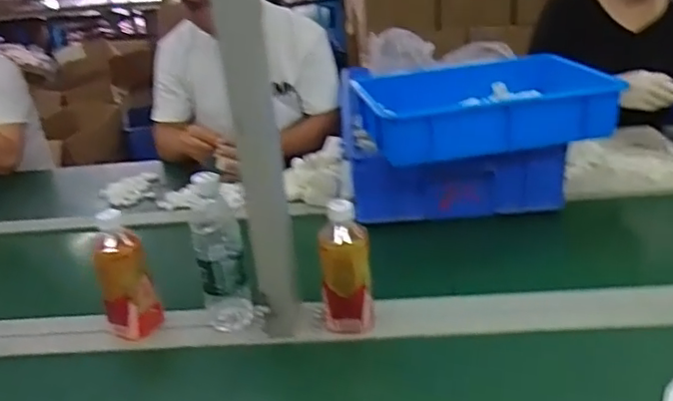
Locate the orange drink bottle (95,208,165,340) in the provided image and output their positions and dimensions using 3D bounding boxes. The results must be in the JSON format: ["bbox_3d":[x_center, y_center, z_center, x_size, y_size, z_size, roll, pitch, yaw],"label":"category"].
[{"bbox_3d":[-0.293,0.109,0.834,0.074,0.177,0.070,-14,29,-21],"label":"orange drink bottle"}]

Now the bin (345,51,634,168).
[{"bbox_3d":[0.246,-0.174,1.073,0.393,0.092,0.302,-7,27,-8],"label":"bin"}]

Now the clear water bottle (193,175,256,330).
[{"bbox_3d":[-0.161,0.075,0.830,0.065,0.222,0.055,-9,27,-11],"label":"clear water bottle"}]

